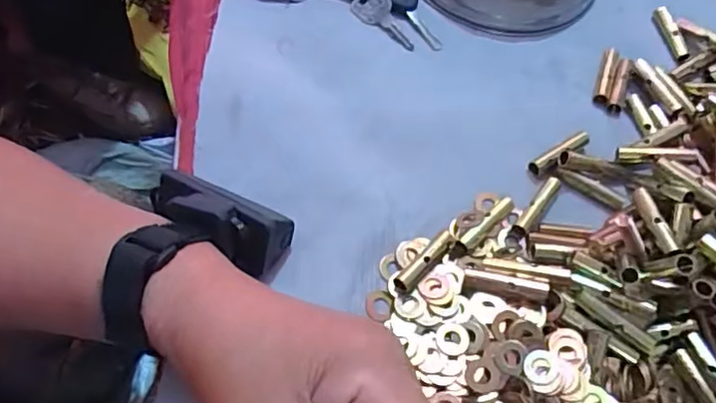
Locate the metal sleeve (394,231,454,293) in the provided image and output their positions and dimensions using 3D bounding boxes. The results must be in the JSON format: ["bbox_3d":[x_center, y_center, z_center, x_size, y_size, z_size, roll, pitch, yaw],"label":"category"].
[{"bbox_3d":[0.036,0.032,0.322,0.009,0.012,0.043,37,67,17],"label":"metal sleeve"}]

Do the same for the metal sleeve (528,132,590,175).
[{"bbox_3d":[0.123,-0.029,0.365,0.045,0.010,0.008,-31,67,-17],"label":"metal sleeve"}]

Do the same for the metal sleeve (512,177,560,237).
[{"bbox_3d":[0.104,0.003,0.347,0.009,0.006,0.043,35,66,16],"label":"metal sleeve"}]

